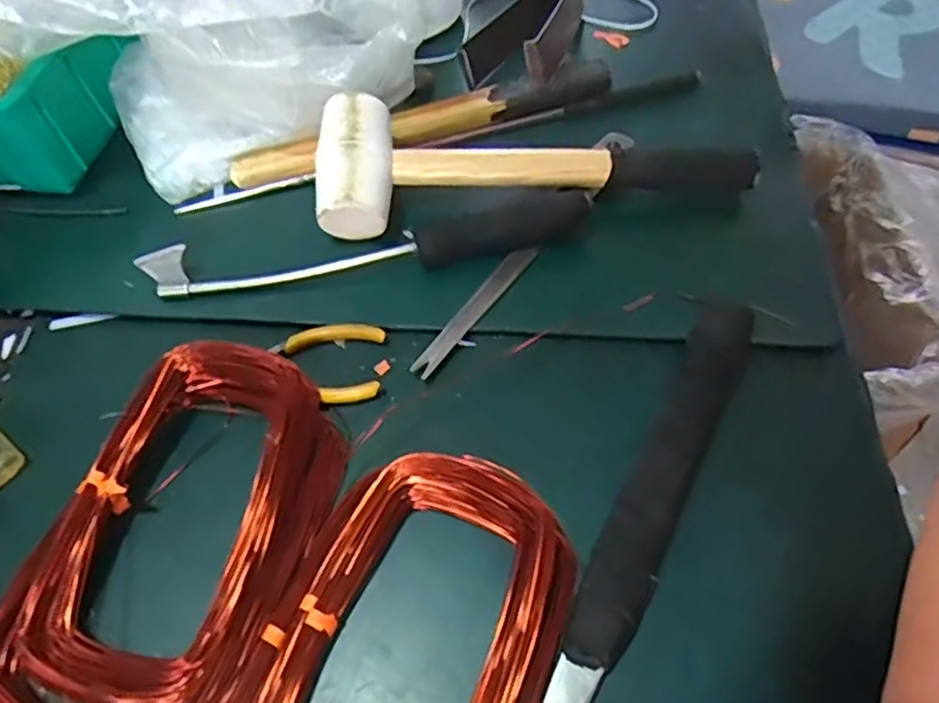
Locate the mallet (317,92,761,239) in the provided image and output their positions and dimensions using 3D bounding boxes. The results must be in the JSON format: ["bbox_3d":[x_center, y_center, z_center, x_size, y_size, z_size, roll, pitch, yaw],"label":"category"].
[{"bbox_3d":[0.038,-0.115,0.413,0.252,0.056,0.070,-6,56,-2],"label":"mallet"}]

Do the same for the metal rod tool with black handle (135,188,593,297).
[{"bbox_3d":[-0.058,-0.063,0.397,0.252,0.027,0.031,-8,56,-3],"label":"metal rod tool with black handle"}]

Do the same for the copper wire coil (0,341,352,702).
[{"bbox_3d":[-0.131,0.078,0.302,0.112,0.034,0.176,16,58,13],"label":"copper wire coil"}]

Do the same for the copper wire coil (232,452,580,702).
[{"bbox_3d":[-0.027,0.124,0.278,0.113,0.018,0.174,18,59,14],"label":"copper wire coil"}]

